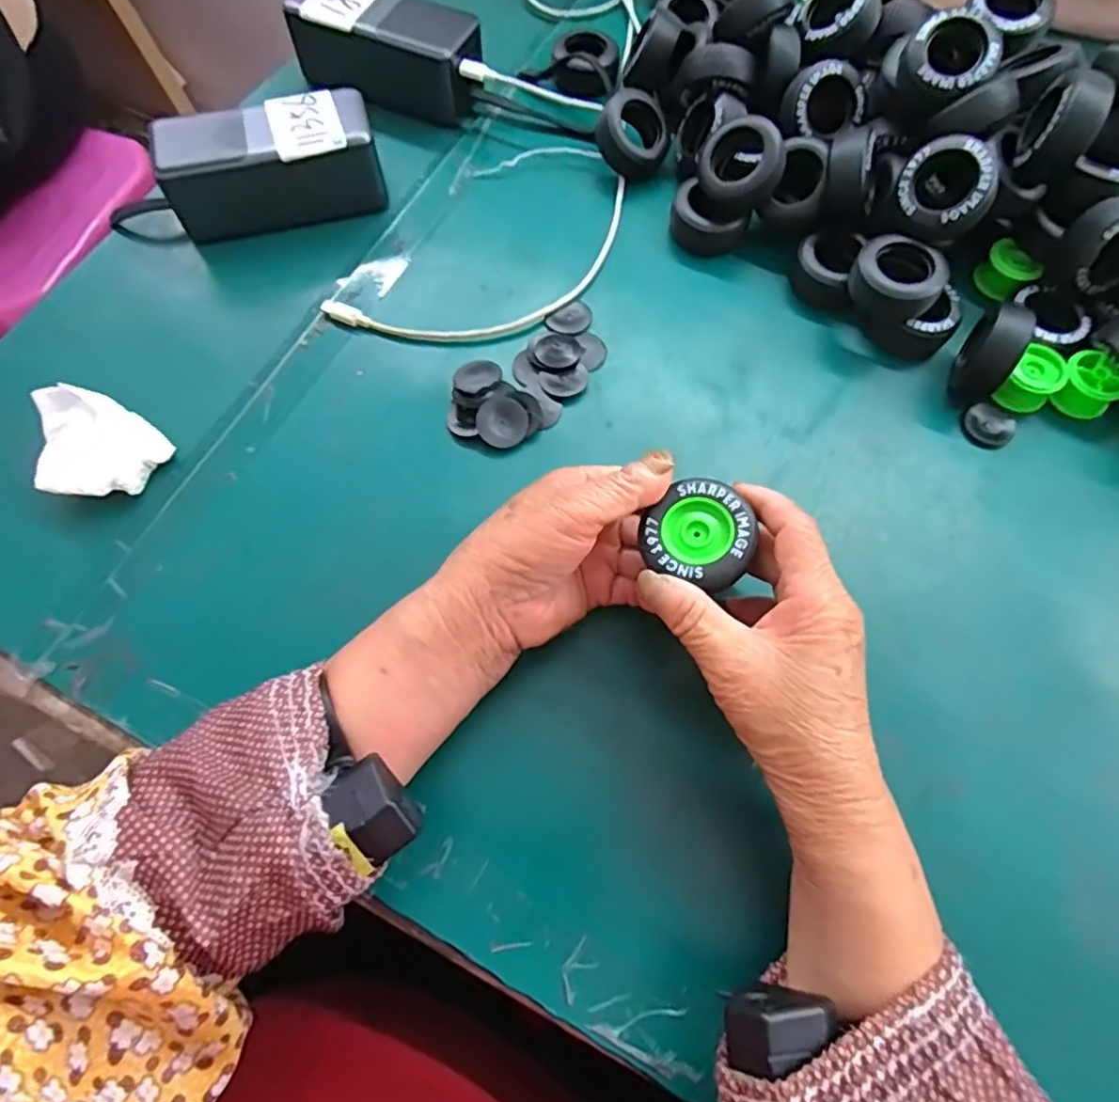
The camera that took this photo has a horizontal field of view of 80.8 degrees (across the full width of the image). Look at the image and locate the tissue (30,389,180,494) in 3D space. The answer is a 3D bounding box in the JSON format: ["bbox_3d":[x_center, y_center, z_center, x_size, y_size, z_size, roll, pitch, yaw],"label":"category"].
[{"bbox_3d":[-0.249,-0.054,0.350,0.058,0.030,0.055,21,70,8],"label":"tissue"}]

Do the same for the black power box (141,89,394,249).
[{"bbox_3d":[-0.180,-0.243,0.414,0.126,0.056,0.049,-17,69,-7],"label":"black power box"}]

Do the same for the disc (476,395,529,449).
[{"bbox_3d":[-0.032,-0.072,0.369,0.028,0.004,0.029,1,83,-9],"label":"disc"}]

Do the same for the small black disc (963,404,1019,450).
[{"bbox_3d":[0.247,-0.073,0.377,0.027,0.007,0.029,0,68,0],"label":"small black disc"}]

